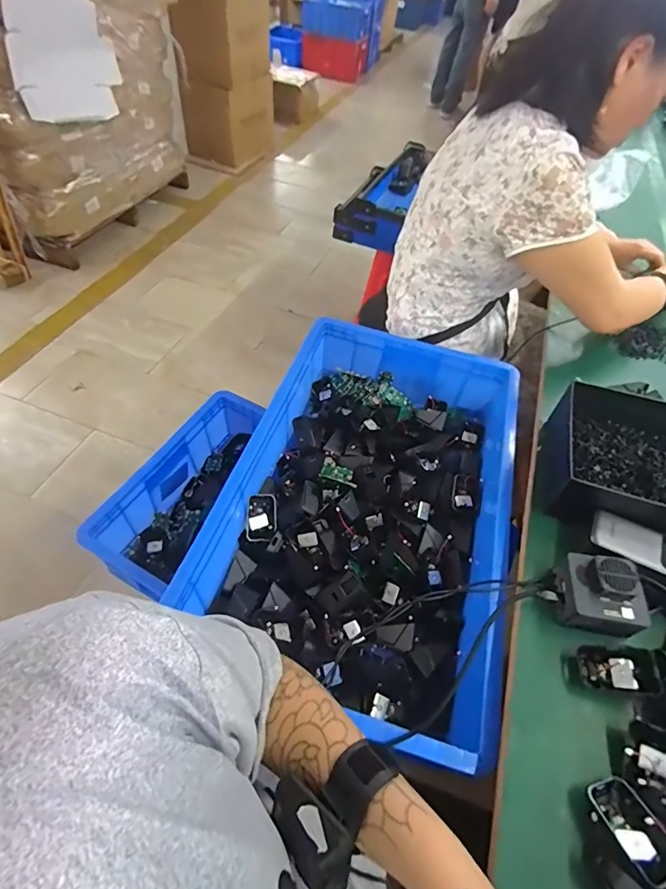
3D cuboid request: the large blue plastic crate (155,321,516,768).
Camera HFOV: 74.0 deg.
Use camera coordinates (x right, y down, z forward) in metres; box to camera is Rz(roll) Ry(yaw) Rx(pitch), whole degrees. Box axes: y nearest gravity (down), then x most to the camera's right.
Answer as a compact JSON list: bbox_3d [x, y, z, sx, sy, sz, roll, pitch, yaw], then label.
[{"bbox_3d":[0.064,0.071,0.703,0.391,0.131,0.630,17,53,7],"label":"large blue plastic crate"}]

